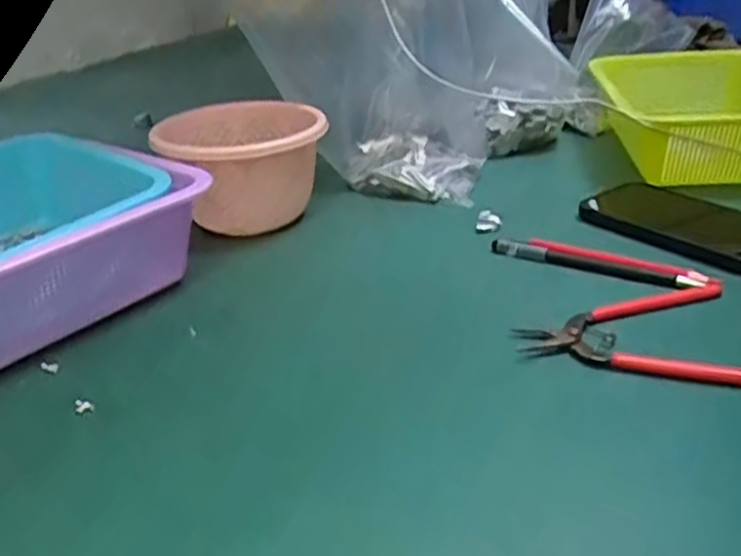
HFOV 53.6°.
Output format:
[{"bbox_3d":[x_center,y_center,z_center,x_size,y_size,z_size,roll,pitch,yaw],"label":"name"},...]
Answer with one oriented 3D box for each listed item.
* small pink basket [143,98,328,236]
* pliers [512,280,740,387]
[{"bbox_3d":[-0.105,-0.094,0.629,0.134,0.084,0.123,-4,27,1],"label":"small pink basket"},{"bbox_3d":[0.177,0.026,0.465,0.152,0.010,0.111,6,29,20],"label":"pliers"}]

